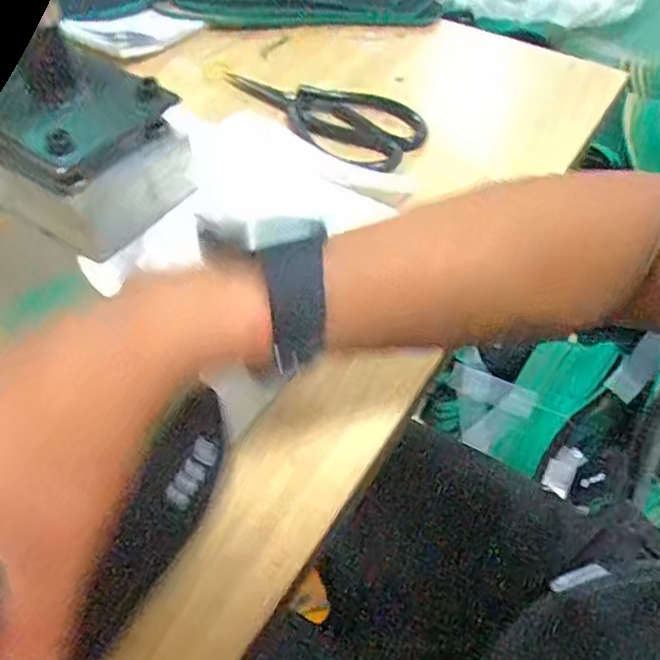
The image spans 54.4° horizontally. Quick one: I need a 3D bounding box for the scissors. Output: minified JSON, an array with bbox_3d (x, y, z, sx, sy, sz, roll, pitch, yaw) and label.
[{"bbox_3d":[-0.010,-0.183,0.533,0.177,0.021,0.071,27,55,20],"label":"scissors"}]

